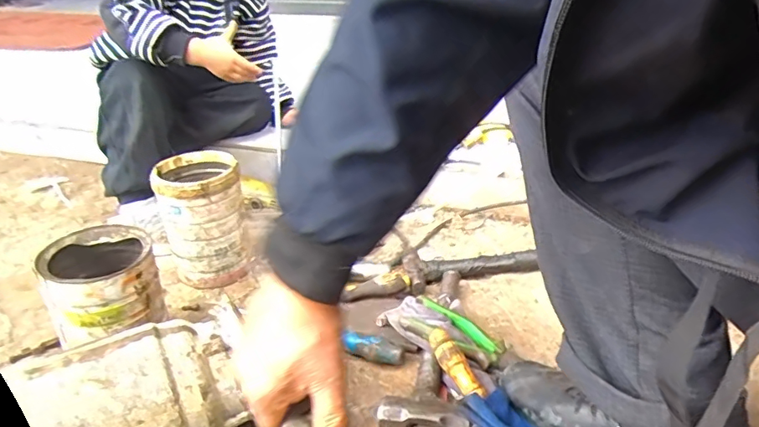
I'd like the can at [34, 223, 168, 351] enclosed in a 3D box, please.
[{"bbox_3d":[-0.347,0.089,0.653,0.124,0.100,0.135,-14,32,-22],"label":"can"}]

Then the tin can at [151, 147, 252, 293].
[{"bbox_3d":[-0.284,0.011,0.844,0.126,0.189,0.134,-9,31,-14],"label":"tin can"}]

